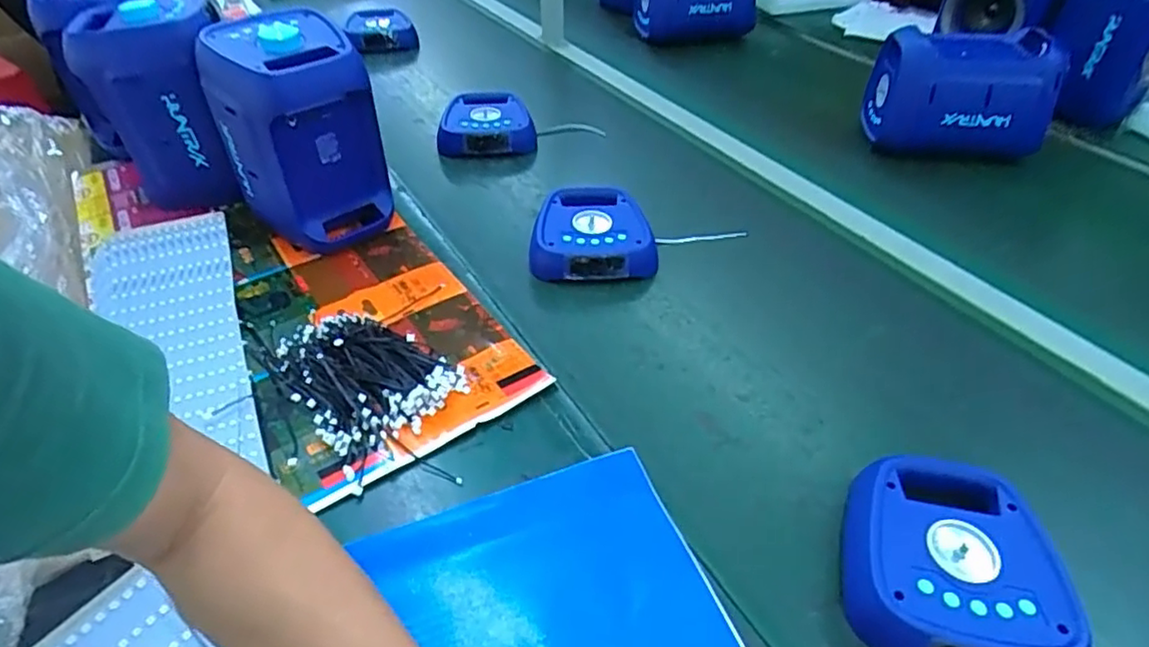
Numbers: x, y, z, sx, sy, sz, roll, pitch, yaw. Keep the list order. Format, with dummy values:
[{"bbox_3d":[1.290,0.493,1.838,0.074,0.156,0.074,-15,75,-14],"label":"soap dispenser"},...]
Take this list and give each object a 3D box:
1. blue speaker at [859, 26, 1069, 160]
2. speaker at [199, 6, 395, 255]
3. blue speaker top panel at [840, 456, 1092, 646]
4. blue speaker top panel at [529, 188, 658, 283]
[{"bbox_3d":[0.543,-0.329,0.907,0.228,0.157,0.104,9,44,10],"label":"blue speaker"},{"bbox_3d":[-0.331,-0.221,0.788,0.164,0.256,0.125,-26,48,-27],"label":"speaker"},{"bbox_3d":[0.300,0.190,0.514,0.159,0.047,0.166,10,44,11],"label":"blue speaker top panel"},{"bbox_3d":[0.023,-0.124,0.851,0.167,0.064,0.150,1,43,1],"label":"blue speaker top panel"}]

